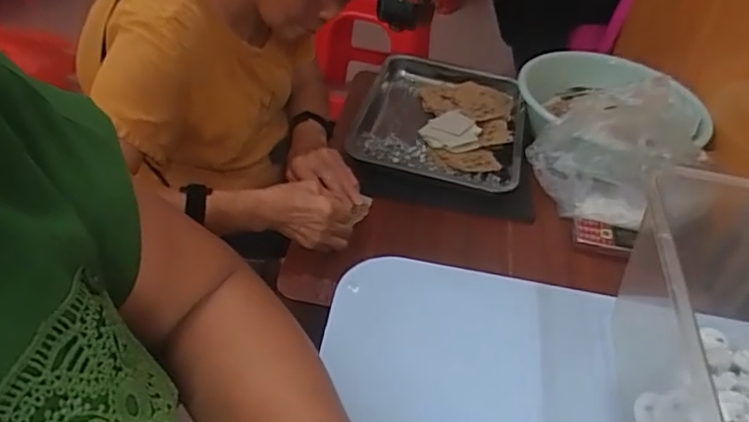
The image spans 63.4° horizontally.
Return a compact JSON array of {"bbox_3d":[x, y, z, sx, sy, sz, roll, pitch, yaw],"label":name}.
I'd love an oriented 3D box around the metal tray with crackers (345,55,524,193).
[{"bbox_3d":[0.106,-0.140,0.979,0.266,0.045,0.332,11,40,5],"label":"metal tray with crackers"}]

